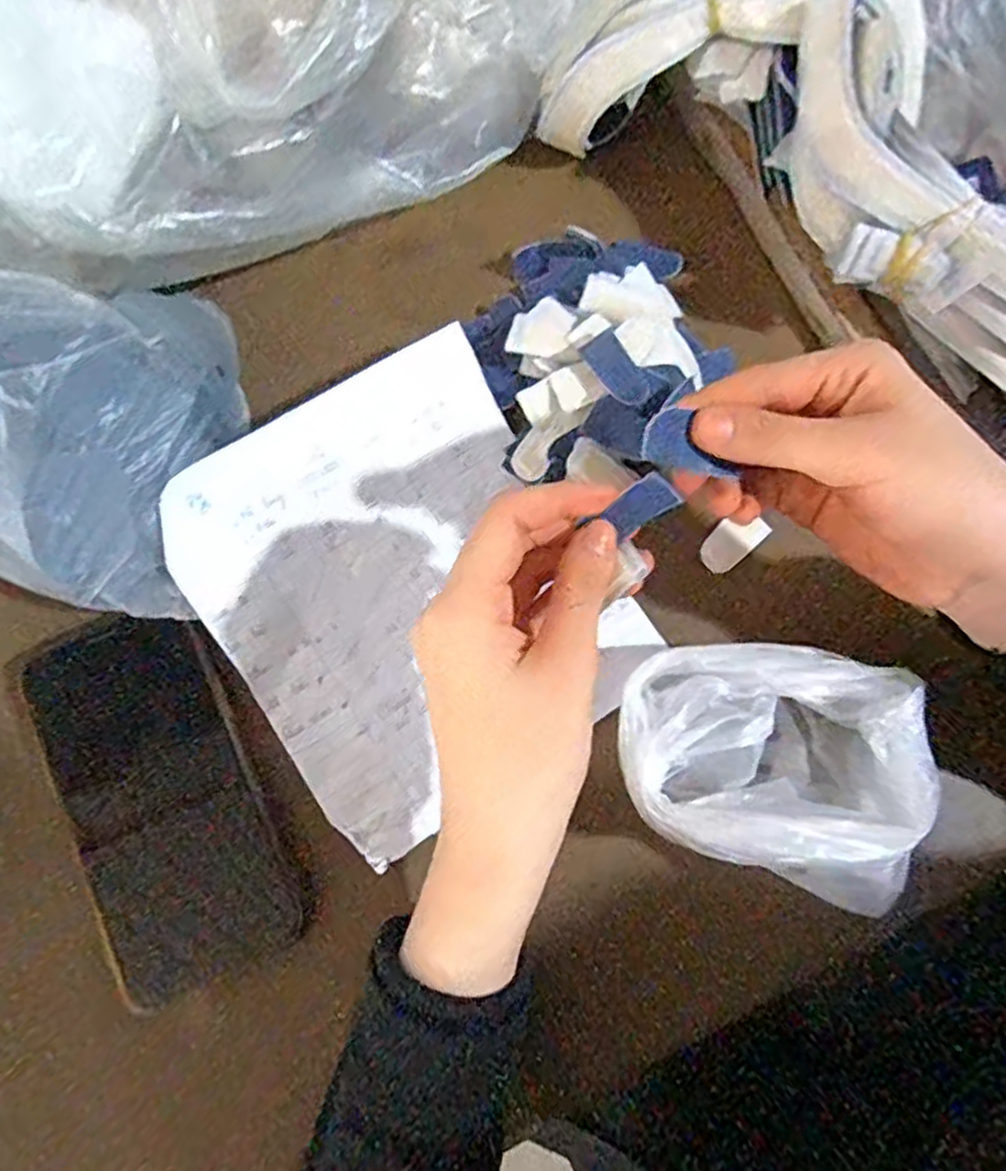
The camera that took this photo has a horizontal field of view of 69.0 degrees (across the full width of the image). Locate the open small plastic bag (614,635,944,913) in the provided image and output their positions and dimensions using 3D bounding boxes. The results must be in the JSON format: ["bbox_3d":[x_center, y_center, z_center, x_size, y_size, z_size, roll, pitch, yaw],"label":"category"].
[{"bbox_3d":[0.108,0.071,0.302,0.117,0.064,0.093,12,78,3],"label":"open small plastic bag"}]

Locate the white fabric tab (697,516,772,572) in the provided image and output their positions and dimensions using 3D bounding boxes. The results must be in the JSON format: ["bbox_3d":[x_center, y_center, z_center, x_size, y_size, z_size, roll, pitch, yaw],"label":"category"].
[{"bbox_3d":[0.110,-0.021,0.349,0.032,0.004,0.020,-44,88,11],"label":"white fabric tab"}]

